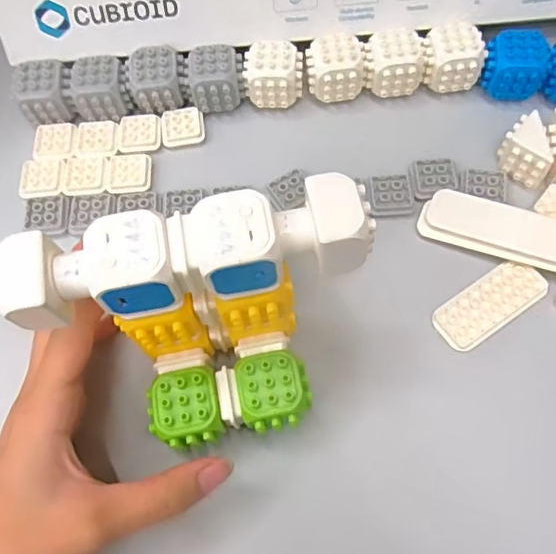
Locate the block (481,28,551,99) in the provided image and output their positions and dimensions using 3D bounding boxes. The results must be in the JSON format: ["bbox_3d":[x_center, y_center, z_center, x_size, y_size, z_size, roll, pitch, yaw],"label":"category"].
[{"bbox_3d":[0.149,-0.132,0.355,0.036,0.037,0.031,6,66,5],"label":"block"}]

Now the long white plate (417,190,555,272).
[{"bbox_3d":[0.137,-0.025,0.315,0.108,0.008,0.031,17,83,18],"label":"long white plate"}]

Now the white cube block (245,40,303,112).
[{"bbox_3d":[-0.002,-0.128,0.363,0.036,0.037,0.031,5,66,5],"label":"white cube block"}]

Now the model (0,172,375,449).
[{"bbox_3d":[-0.029,0.022,0.233,0.132,0.090,0.072,-12,67,-2],"label":"model"}]

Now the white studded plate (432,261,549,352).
[{"bbox_3d":[0.117,0.015,0.311,0.066,0.010,0.027,-33,68,-12],"label":"white studded plate"}]

